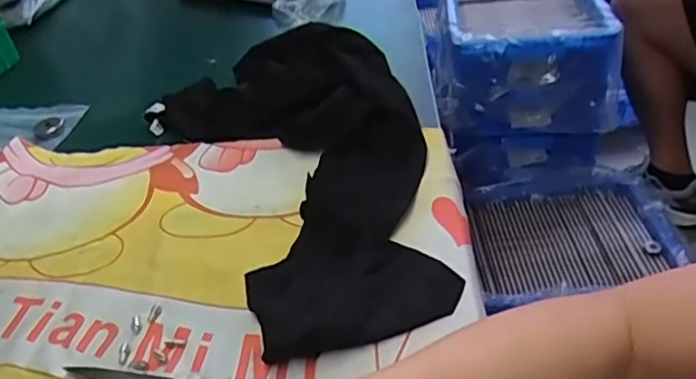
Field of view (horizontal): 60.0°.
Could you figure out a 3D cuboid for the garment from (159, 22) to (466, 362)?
[{"bbox_3d":[-0.037,-0.036,0.490,0.212,0.047,0.381,-15,38,-10],"label":"garment"}]

